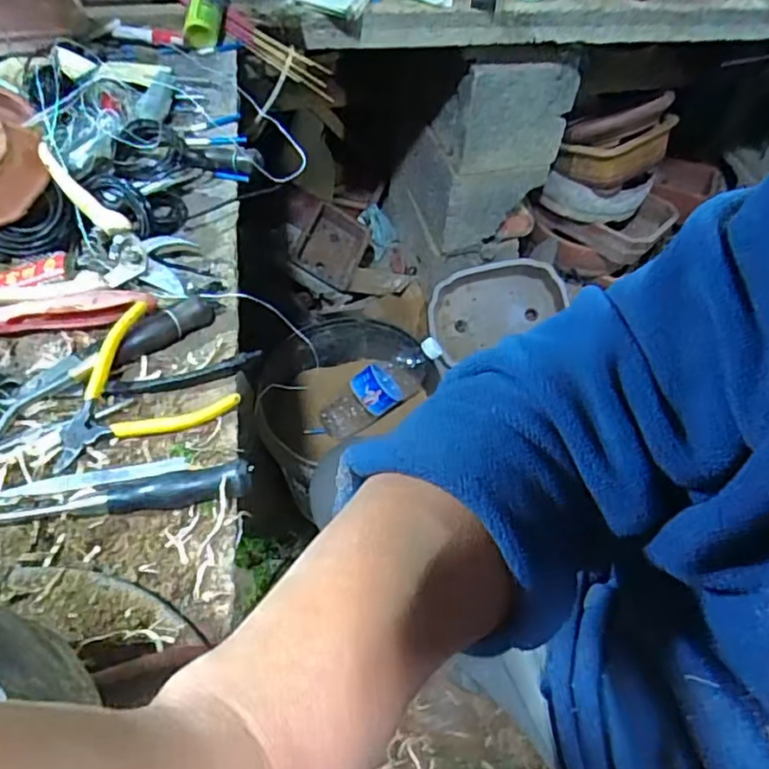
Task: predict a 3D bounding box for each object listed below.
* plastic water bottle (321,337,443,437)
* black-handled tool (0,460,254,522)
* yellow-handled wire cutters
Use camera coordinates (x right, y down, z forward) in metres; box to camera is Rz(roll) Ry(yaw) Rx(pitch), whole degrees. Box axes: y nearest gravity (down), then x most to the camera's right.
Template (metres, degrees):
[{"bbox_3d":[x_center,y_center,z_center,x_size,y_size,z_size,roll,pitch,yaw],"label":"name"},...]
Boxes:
[{"bbox_3d":[-0.004,0.012,0.945,0.241,0.083,0.063,-37,53,22],"label":"plastic water bottle"},{"bbox_3d":[-0.167,0.070,0.366,0.174,0.020,0.018,-8,54,-9],"label":"black-handled tool"},{"bbox_3d":[-0.172,-0.008,0.418,0.117,0.029,0.093,-20,57,-16],"label":"yellow-handled wire cutters"}]

